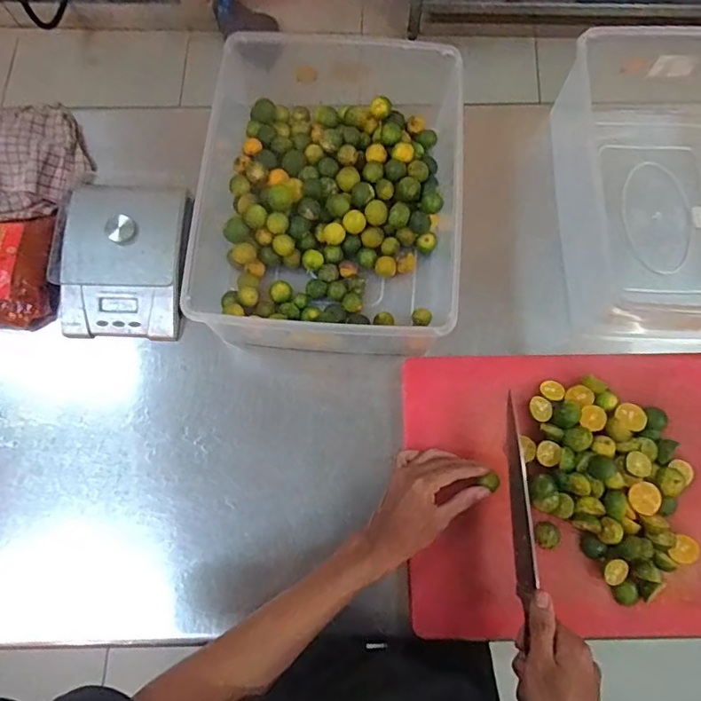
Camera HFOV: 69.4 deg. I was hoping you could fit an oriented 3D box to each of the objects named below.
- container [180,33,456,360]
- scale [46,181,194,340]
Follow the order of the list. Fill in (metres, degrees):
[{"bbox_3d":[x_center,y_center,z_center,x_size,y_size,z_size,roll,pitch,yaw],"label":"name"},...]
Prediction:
[{"bbox_3d":[-0.020,-0.184,0.613,0.277,0.126,0.360,3,76,2],"label":"container"},{"bbox_3d":[-0.279,-0.112,0.625,0.155,0.043,0.184,1,76,2],"label":"scale"}]

